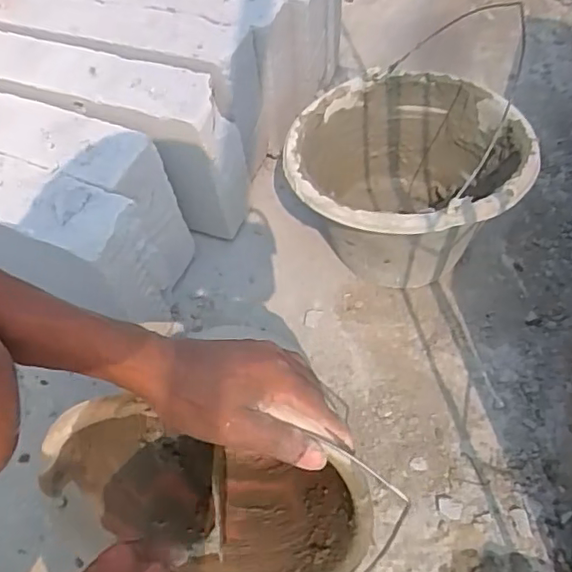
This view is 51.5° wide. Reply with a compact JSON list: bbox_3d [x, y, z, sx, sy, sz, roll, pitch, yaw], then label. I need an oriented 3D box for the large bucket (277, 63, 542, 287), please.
[{"bbox_3d":[0.135,-0.104,0.701,0.251,0.178,0.226,-7,56,0],"label":"large bucket"}]

